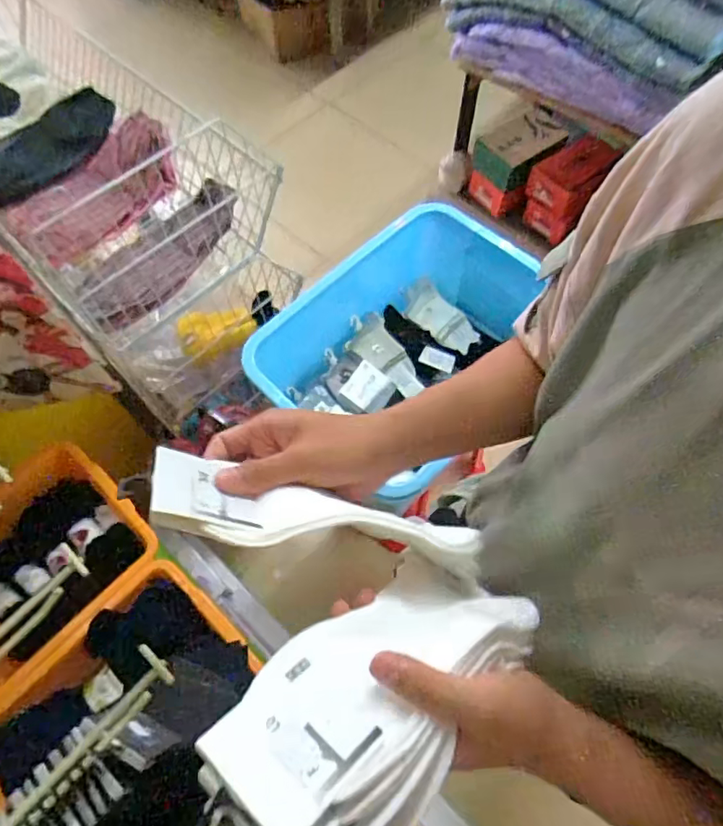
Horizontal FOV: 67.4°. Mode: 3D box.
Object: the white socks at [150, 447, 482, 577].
[{"bbox_3d":[-0.027,0.068,0.348,0.212,0.028,0.064,10,25,-6],"label":"white socks"}]

